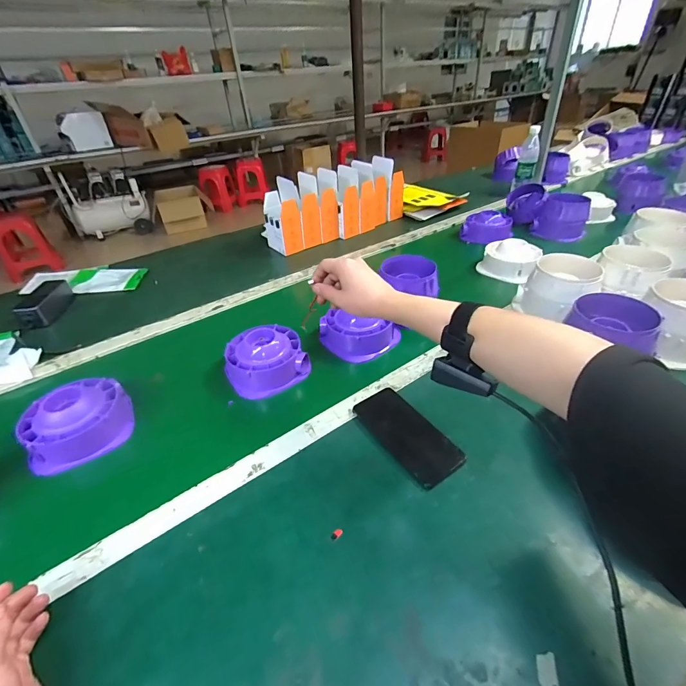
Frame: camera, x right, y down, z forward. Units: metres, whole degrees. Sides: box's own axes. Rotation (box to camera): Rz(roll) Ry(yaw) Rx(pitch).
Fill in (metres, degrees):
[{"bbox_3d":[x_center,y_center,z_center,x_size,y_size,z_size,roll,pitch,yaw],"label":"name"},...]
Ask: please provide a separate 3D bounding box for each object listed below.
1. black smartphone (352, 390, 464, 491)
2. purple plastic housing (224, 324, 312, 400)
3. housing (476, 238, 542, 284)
[{"bbox_3d":[0.088,0.124,0.505,0.076,0.012,0.160,-22,42,-23],"label":"black smartphone"},{"bbox_3d":[-0.138,0.021,0.630,0.131,0.062,0.122,-20,41,-21],"label":"purple plastic housing"},{"bbox_3d":[0.405,-0.206,0.877,0.129,0.072,0.118,18,42,28],"label":"housing"}]

